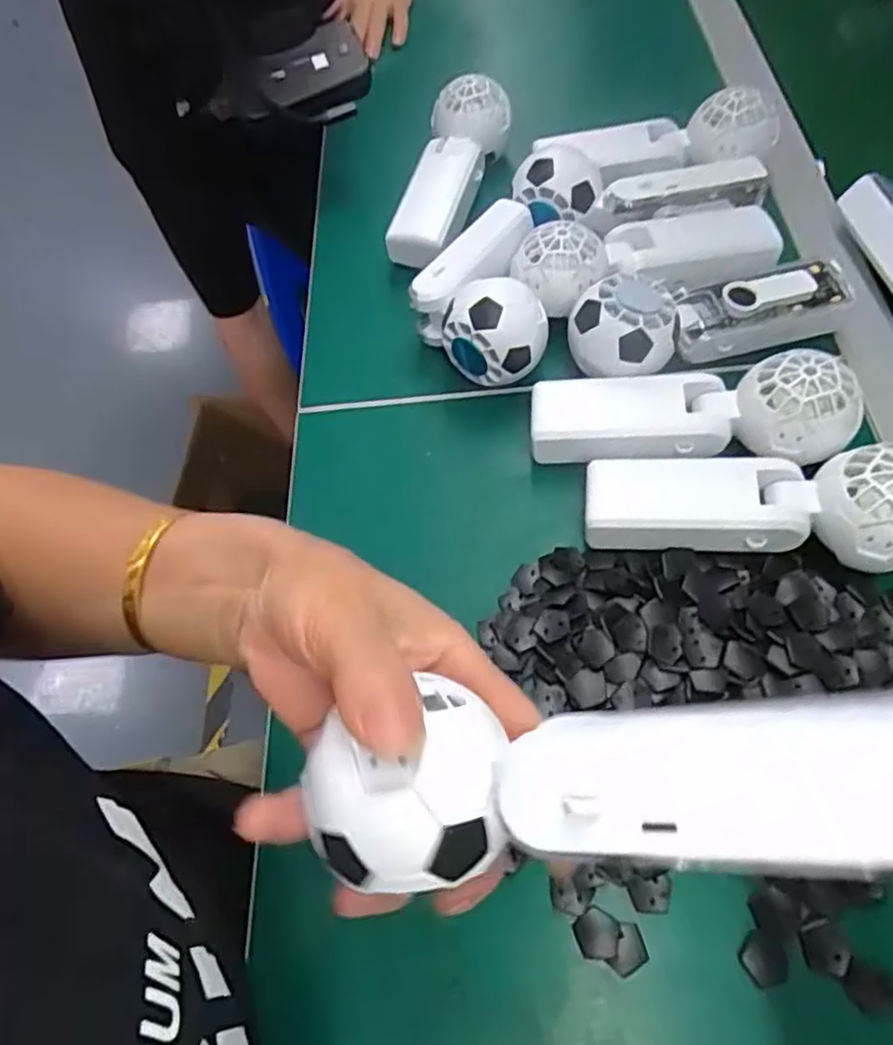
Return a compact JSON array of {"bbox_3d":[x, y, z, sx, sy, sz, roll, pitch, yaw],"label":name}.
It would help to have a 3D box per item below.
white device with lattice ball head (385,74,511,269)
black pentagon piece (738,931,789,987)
[{"bbox_3d":[-0.002,-0.263,0.494,0.060,0.051,0.164,14,63,13],"label":"white device with lattice ball head"},{"bbox_3d":[0.130,0.178,0.270,0.018,0.004,0.018,-37,64,-14],"label":"black pentagon piece"}]

